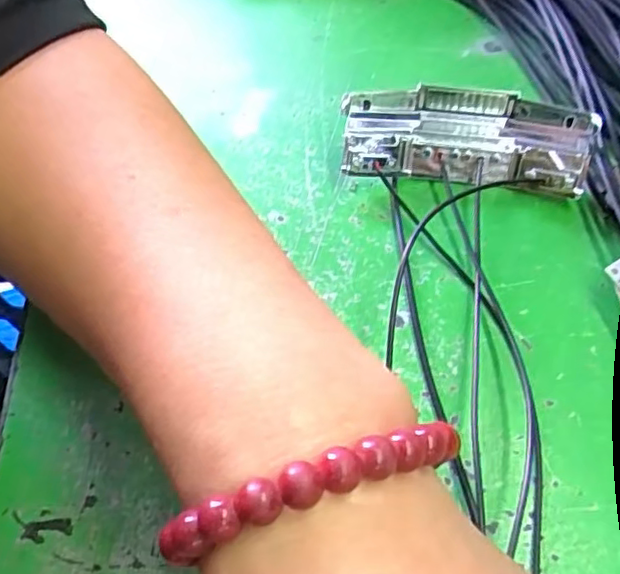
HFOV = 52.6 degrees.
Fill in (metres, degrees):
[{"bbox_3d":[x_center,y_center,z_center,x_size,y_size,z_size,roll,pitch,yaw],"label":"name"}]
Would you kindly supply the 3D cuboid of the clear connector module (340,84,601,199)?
[{"bbox_3d":[0.064,-0.059,0.258,0.096,0.026,0.037,6,56,10],"label":"clear connector module"}]

